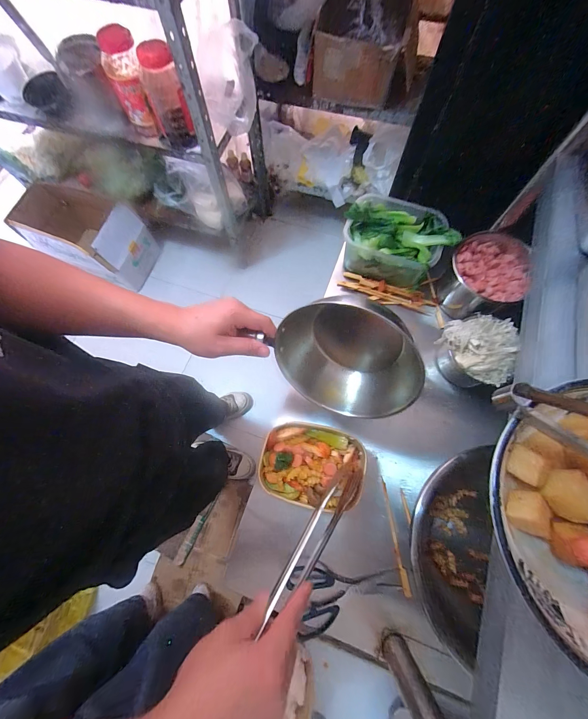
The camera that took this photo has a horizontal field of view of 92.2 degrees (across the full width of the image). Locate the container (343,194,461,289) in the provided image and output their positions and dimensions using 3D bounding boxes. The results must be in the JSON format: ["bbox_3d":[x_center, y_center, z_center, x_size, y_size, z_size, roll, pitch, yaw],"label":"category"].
[{"bbox_3d":[0.205,-0.245,0.583,0.208,0.095,0.146,26,75,8],"label":"container"}]

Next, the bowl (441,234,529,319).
[{"bbox_3d":[0.374,-0.163,0.566,0.148,0.088,0.137,0,73,0],"label":"bowl"}]

